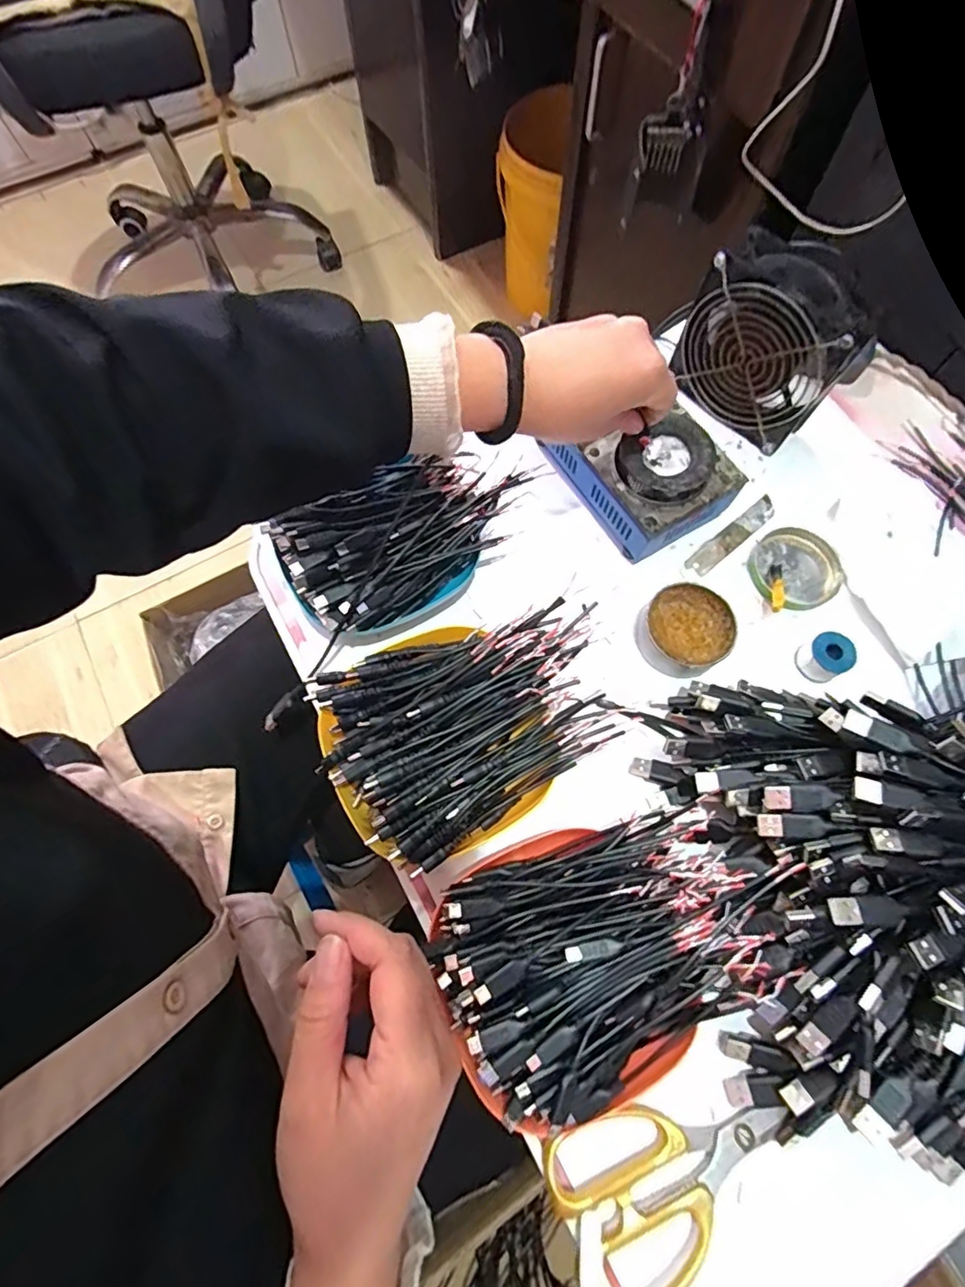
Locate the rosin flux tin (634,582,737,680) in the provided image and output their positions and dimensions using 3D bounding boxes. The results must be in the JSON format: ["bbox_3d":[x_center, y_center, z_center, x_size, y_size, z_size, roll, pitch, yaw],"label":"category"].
[{"bbox_3d":[0.147,-0.010,0.406,0.063,0.024,0.067,0,71,1],"label":"rosin flux tin"}]

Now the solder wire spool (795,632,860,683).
[{"bbox_3d":[0.244,0.010,0.399,0.030,0.024,0.029,0,71,1],"label":"solder wire spool"}]

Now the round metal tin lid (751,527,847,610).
[{"bbox_3d":[0.242,-0.059,0.435,0.064,0.013,0.065,0,71,1],"label":"round metal tin lid"}]

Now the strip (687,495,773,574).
[{"bbox_3d":[0.201,-0.087,0.448,0.095,0.004,0.018,-39,74,-11],"label":"strip"}]

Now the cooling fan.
[{"bbox_3d":[0.217,-0.226,0.437,0.055,0.117,0.131,-38,74,-11],"label":"cooling fan"}]

